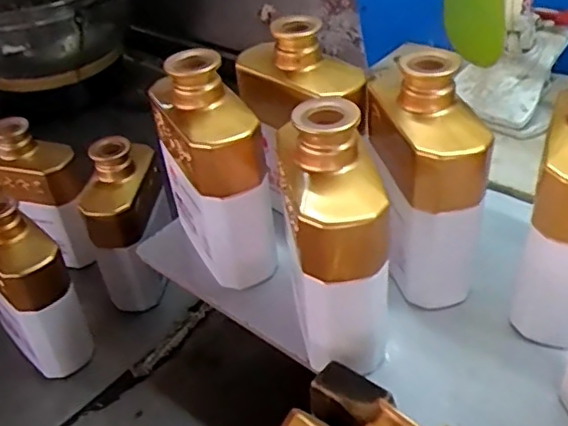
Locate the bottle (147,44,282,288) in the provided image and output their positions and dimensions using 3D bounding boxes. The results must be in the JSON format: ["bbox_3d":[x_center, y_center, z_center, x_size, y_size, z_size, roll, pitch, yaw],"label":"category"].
[{"bbox_3d":[-0.055,-0.033,0.461,0.067,0.166,0.105,-17,43,-11],"label":"bottle"}]

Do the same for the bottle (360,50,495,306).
[{"bbox_3d":[0.096,-0.028,0.417,0.060,0.156,0.108,-9,42,-2],"label":"bottle"}]

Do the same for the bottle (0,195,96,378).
[{"bbox_3d":[-0.242,0.071,0.563,0.066,0.165,0.096,-36,50,-28],"label":"bottle"}]

